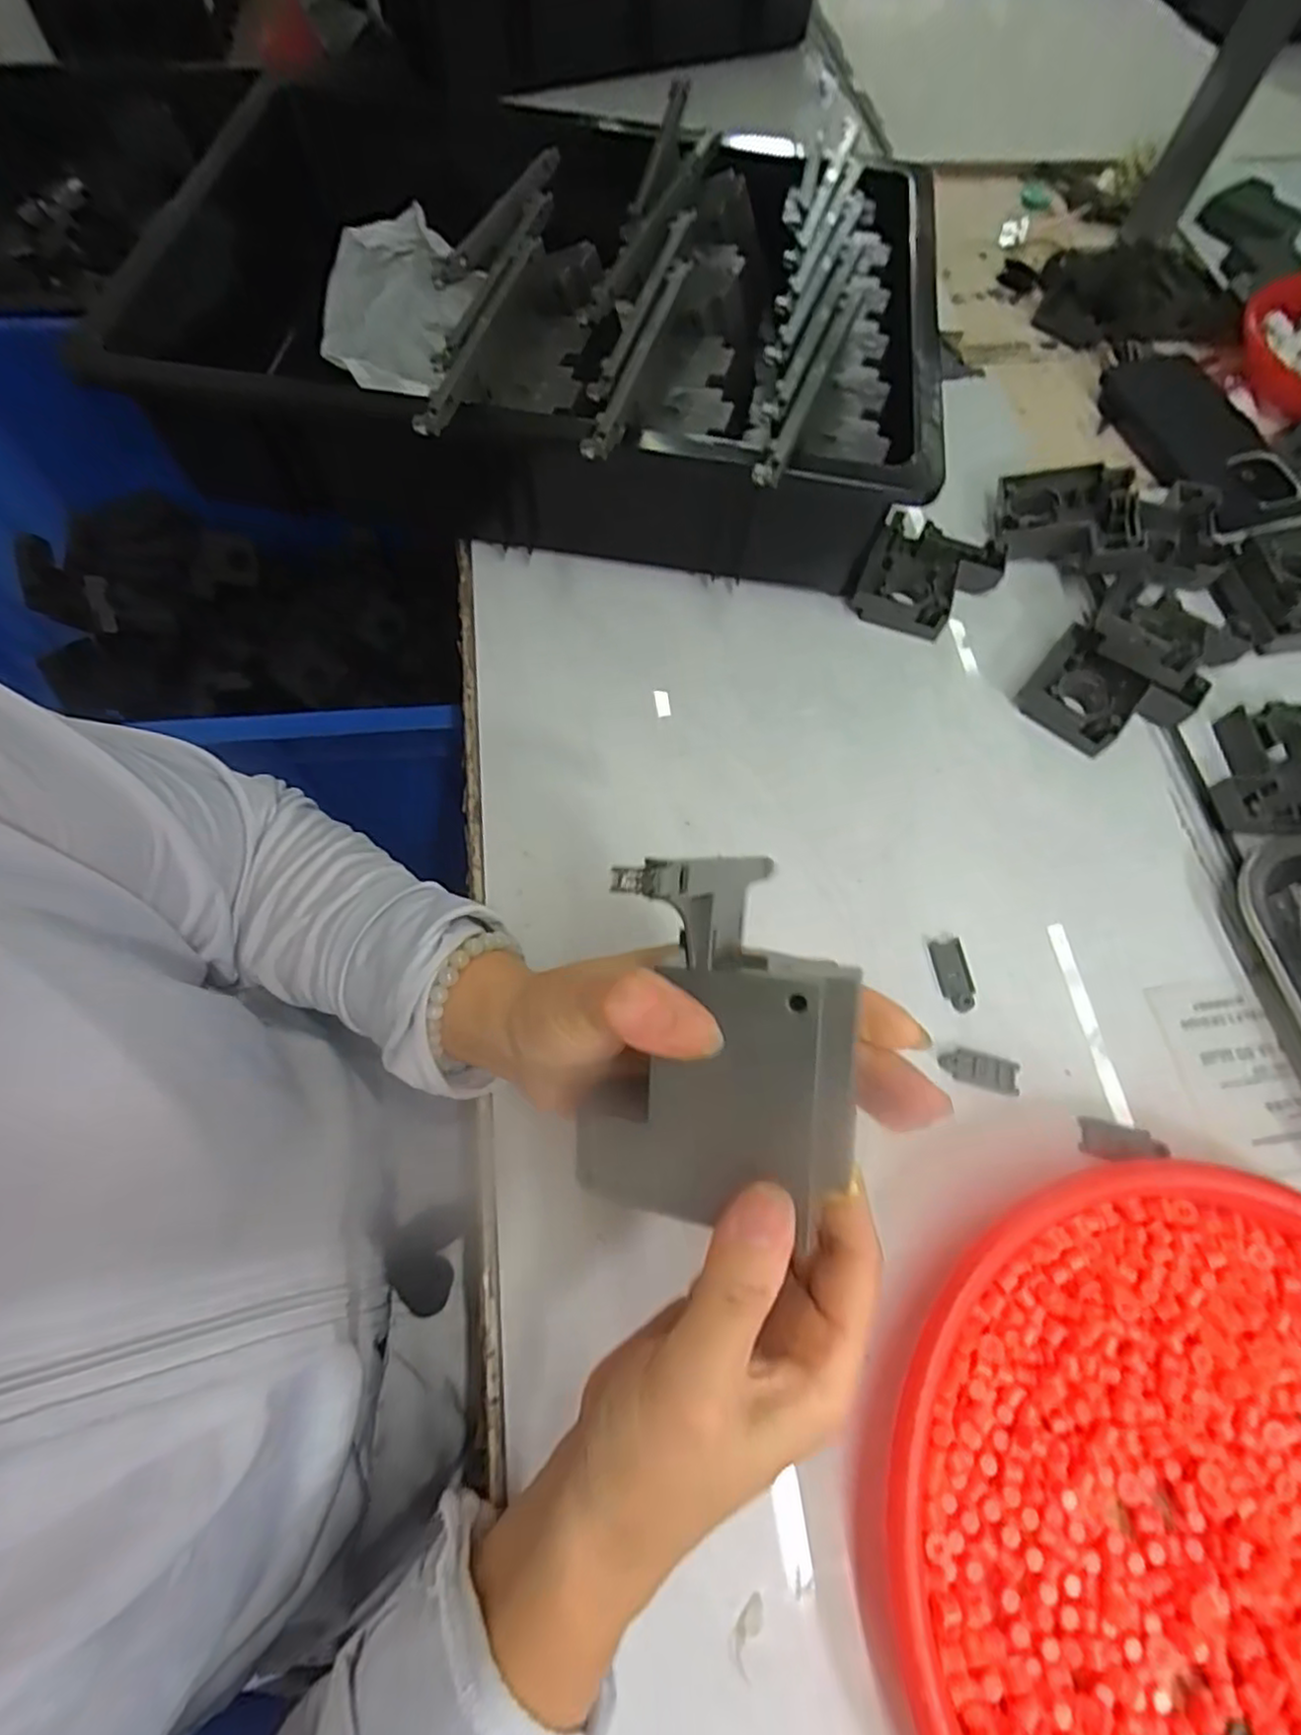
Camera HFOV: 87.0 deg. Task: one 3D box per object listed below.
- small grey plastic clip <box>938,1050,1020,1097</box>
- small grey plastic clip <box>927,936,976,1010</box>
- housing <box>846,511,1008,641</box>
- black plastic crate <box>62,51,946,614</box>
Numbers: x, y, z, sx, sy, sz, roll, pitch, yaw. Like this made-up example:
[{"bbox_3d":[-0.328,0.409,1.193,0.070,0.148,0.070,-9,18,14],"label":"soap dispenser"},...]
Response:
[{"bbox_3d":[0.153,0.094,0.319,0.035,0.006,0.015,16,68,5],"label":"small grey plastic clip"},{"bbox_3d":[0.150,0.053,0.337,0.016,0.006,0.035,-7,68,-5],"label":"small grey plastic clip"},{"bbox_3d":[0.170,-0.177,0.421,0.078,0.019,0.077,21,68,7],"label":"housing"},{"bbox_3d":[-0.031,-0.329,0.427,0.441,0.121,0.326,13,67,4],"label":"black plastic crate"}]

